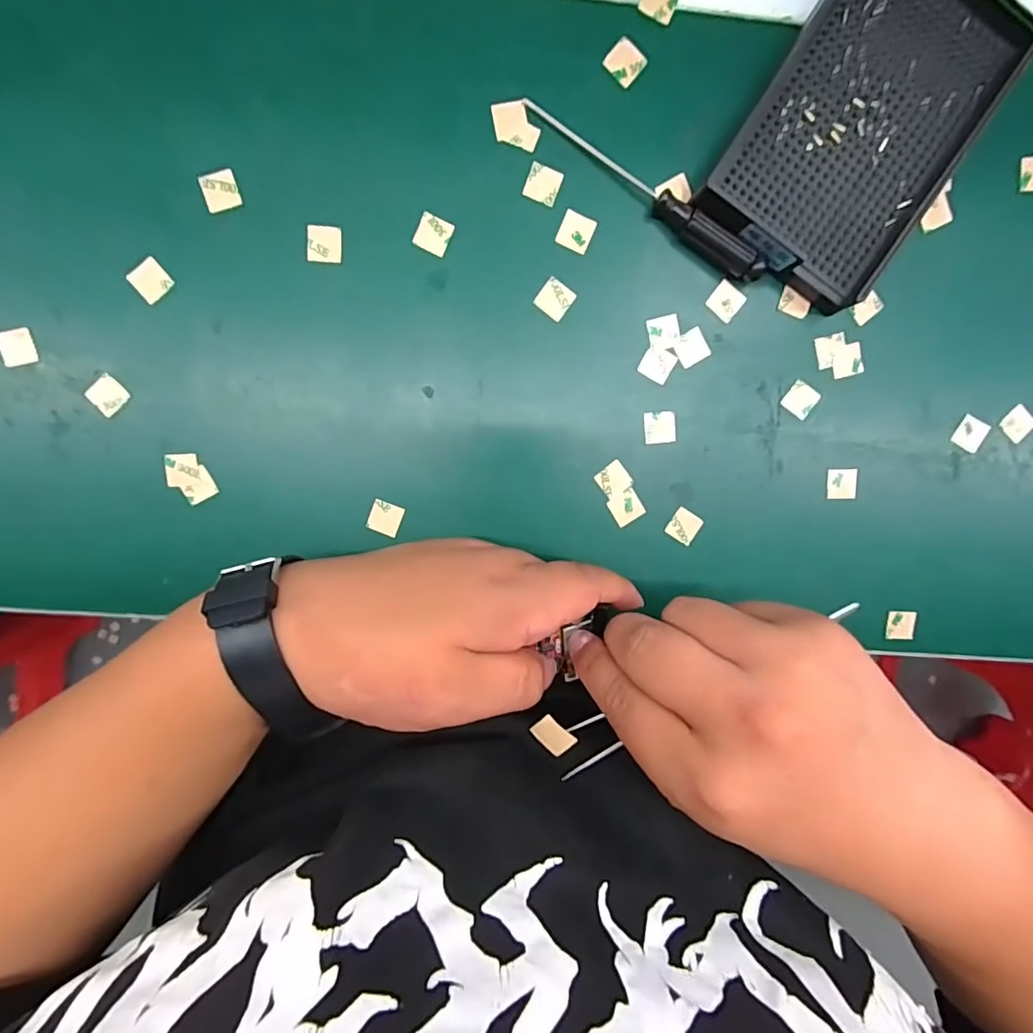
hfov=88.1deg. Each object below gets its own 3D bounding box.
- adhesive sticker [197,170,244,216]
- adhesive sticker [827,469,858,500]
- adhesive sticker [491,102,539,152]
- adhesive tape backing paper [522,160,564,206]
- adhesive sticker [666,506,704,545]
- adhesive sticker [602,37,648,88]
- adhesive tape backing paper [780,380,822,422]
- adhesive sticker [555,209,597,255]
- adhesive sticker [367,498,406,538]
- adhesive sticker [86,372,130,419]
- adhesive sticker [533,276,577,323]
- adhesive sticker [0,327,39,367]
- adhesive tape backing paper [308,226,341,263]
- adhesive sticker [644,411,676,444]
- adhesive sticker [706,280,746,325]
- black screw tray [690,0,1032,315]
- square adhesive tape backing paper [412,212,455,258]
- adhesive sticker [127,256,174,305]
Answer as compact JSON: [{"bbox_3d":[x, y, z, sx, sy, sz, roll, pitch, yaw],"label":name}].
[{"bbox_3d":[-0.134,-0.147,0.242,0.017,0.004,0.017,-21,97,-6],"label":"adhesive sticker"},{"bbox_3d":[0.169,-0.017,0.276,0.015,0.004,0.016,-2,98,-3],"label":"adhesive sticker"},{"bbox_3d":[0.000,-0.179,0.245,0.019,0.004,0.022,-12,98,0],"label":"adhesive sticker"},{"bbox_3d":[0.013,-0.155,0.248,0.016,0.004,0.015,19,96,-6],"label":"adhesive tape backing paper"},{"bbox_3d":[0.087,0.005,0.275,0.016,0.004,0.016,31,94,-6],"label":"adhesive sticker"},{"bbox_3d":[0.050,-0.208,0.244,0.015,0.004,0.017,37,96,-10],"label":"adhesive sticker"},{"bbox_3d":[0.144,-0.059,0.270,0.015,0.004,0.016,35,95,-6],"label":"adhesive tape backing paper"},{"bbox_3d":[0.028,-0.134,0.253,0.016,0.004,0.016,23,100,-4],"label":"adhesive sticker"},{"bbox_3d":[-0.065,0.001,0.266,0.015,0.004,0.016,20,91,-7],"label":"adhesive sticker"},{"bbox_3d":[-0.192,-0.057,0.251,0.016,0.004,0.016,-41,103,1],"label":"adhesive sticker"},{"bbox_3d":[0.019,-0.104,0.257,0.016,0.004,0.015,36,96,-7],"label":"adhesive sticker"},{"bbox_3d":[-0.229,-0.077,0.245,0.015,0.004,0.016,-17,97,-11],"label":"adhesive sticker"},{"bbox_3d":[-0.089,-0.126,0.248,0.015,0.004,0.015,2,98,-8],"label":"adhesive tape backing paper"},{"bbox_3d":[0.072,-0.044,0.267,0.016,0.004,0.015,-4,96,-2],"label":"adhesive sticker"},{"bbox_3d":[0.102,-0.105,0.261,0.015,0.004,0.017,39,98,-6],"label":"adhesive sticker"},{"bbox_3d":[0.156,-0.177,0.242,0.092,0.024,0.139,31,95,-7],"label":"black screw tray"},{"bbox_3d":[-0.039,-0.132,0.250,0.016,0.004,0.016,20,95,-10],"label":"square adhesive tape backing paper"},{"bbox_3d":[-0.167,-0.108,0.244,0.015,0.004,0.014,-43,109,-5],"label":"adhesive sticker"}]

